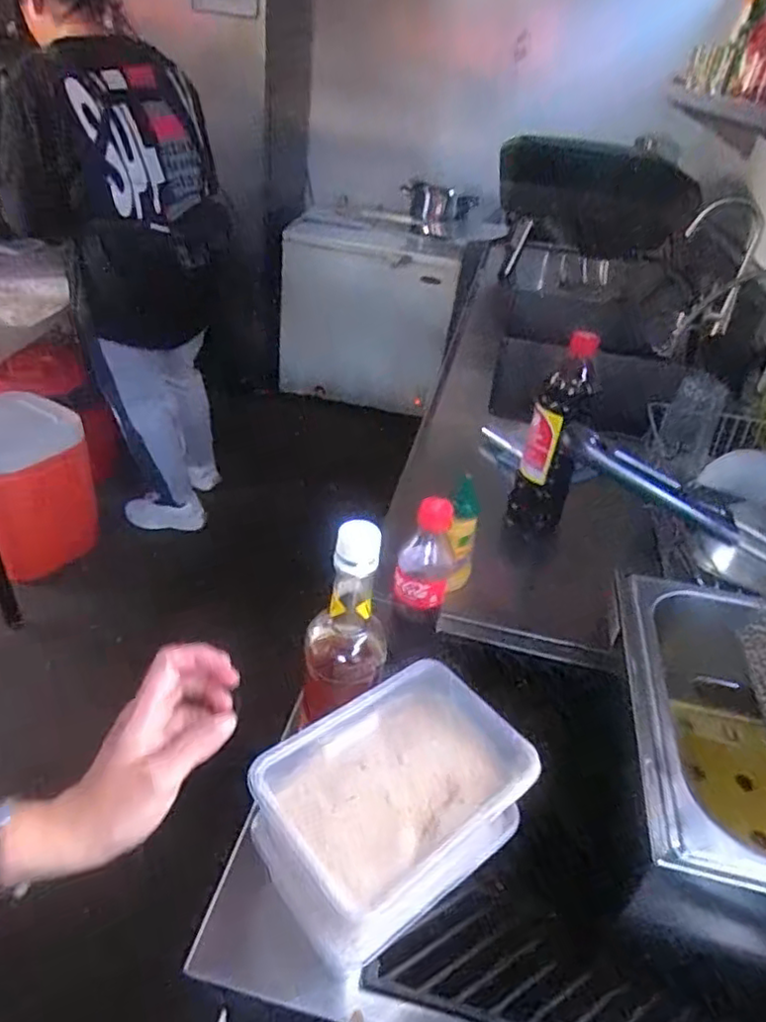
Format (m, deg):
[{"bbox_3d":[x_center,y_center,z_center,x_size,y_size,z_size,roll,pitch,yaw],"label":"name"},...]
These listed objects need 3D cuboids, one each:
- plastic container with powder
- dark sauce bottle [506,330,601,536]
[{"bbox_3d":[0.008,0.201,0.439,0.187,0.075,0.128,-26,48,-37],"label":"plastic container with powder"},{"bbox_3d":[0.230,-0.084,0.870,0.066,0.295,0.076,24,39,21],"label":"dark sauce bottle"}]

